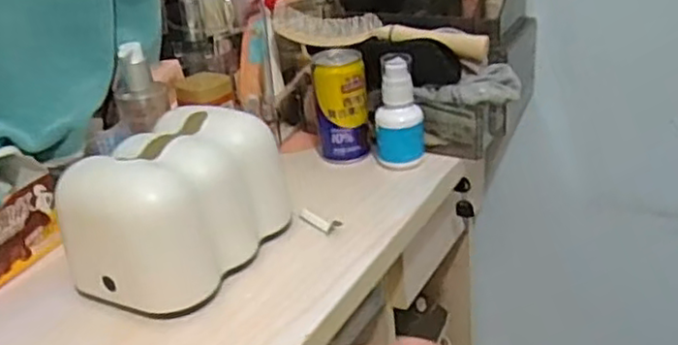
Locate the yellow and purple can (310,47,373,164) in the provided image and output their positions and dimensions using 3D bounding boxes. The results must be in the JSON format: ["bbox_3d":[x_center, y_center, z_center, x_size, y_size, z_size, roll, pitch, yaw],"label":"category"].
[{"bbox_3d":[0.004,-0.075,0.758,0.060,0.110,0.054,-6,27,1],"label":"yellow and purple can"}]

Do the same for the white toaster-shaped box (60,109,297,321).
[{"bbox_3d":[-0.132,0.028,0.593,0.108,0.119,0.176,10,31,29],"label":"white toaster-shaped box"}]

